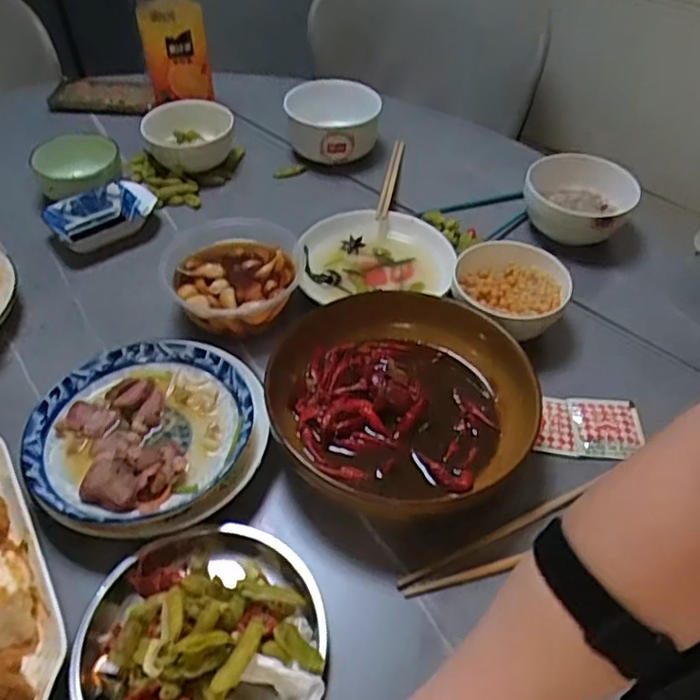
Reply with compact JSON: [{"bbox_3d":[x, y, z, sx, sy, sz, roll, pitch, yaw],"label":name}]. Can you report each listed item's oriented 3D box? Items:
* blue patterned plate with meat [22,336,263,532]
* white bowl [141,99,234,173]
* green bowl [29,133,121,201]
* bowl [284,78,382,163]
[{"bbox_3d":[-0.171,0.070,0.549,0.186,0.040,0.177,2,46,-2],"label":"blue patterned plate with meat"},{"bbox_3d":[-0.211,-0.278,0.848,0.115,0.061,0.115,2,46,-2],"label":"white bowl"},{"bbox_3d":[-0.339,-0.226,0.810,0.104,0.056,0.085,-15,49,-17],"label":"green bowl"},{"bbox_3d":[-0.026,-0.315,0.888,0.125,0.068,0.124,2,46,-2],"label":"bowl"}]

